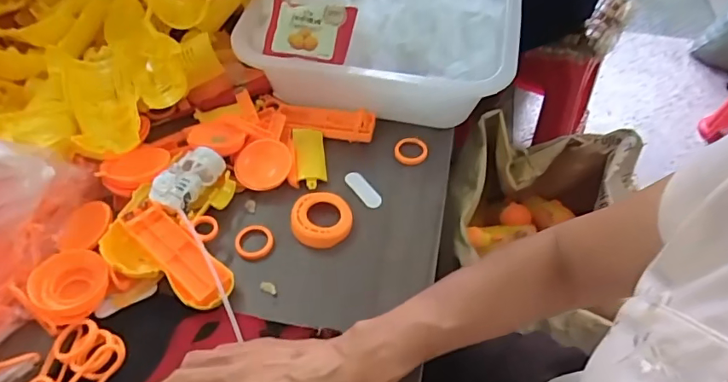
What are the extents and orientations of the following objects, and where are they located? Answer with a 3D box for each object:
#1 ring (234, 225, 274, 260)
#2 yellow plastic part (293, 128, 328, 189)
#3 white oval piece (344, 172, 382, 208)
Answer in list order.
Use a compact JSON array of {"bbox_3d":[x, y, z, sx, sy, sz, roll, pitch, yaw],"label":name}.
[{"bbox_3d":[-0.102,0.047,0.462,0.035,0.007,0.035,0,51,0],"label":"ring"},{"bbox_3d":[-0.056,-0.036,0.518,0.031,0.011,0.077,-6,51,-5],"label":"yellow plastic part"},{"bbox_3d":[-0.001,-0.002,0.508,0.016,0.005,0.050,-28,56,-21],"label":"white oval piece"}]

